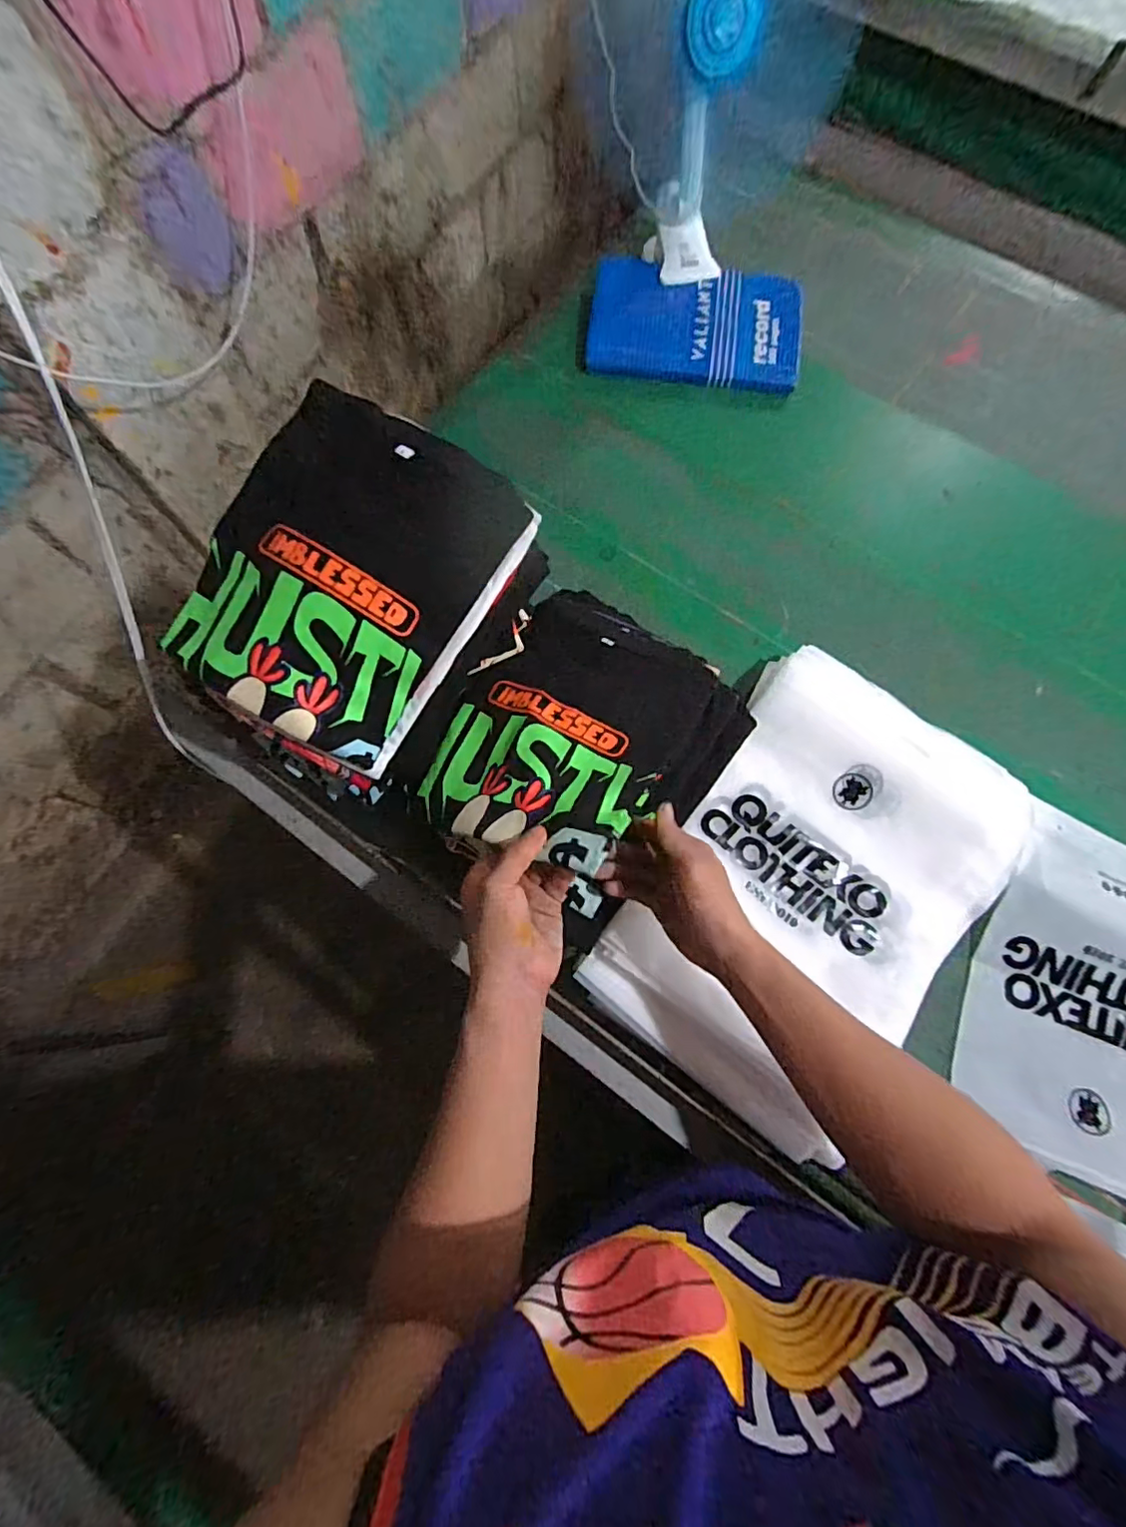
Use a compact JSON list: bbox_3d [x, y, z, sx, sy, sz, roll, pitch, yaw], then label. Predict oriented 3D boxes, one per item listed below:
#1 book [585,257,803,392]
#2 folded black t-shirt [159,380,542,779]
[{"bbox_3d":[0.180,-0.601,0.777,0.278,0.017,0.186,6,80,1],"label":"book"},{"bbox_3d":[-0.185,-0.156,0.479,0.232,0.058,0.272,32,93,-5],"label":"folded black t-shirt"}]

